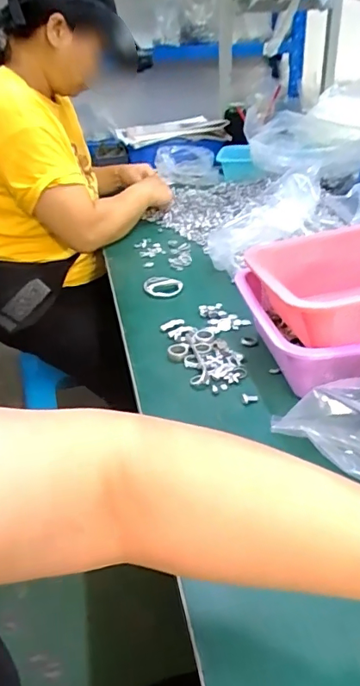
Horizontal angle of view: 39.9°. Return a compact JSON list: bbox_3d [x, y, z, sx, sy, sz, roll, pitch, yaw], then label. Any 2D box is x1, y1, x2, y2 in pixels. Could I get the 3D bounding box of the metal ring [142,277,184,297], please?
[{"bbox_3d":[-0.028,-0.093,0.799,0.064,0.009,0.064,-3,32,2],"label":"metal ring"}]

